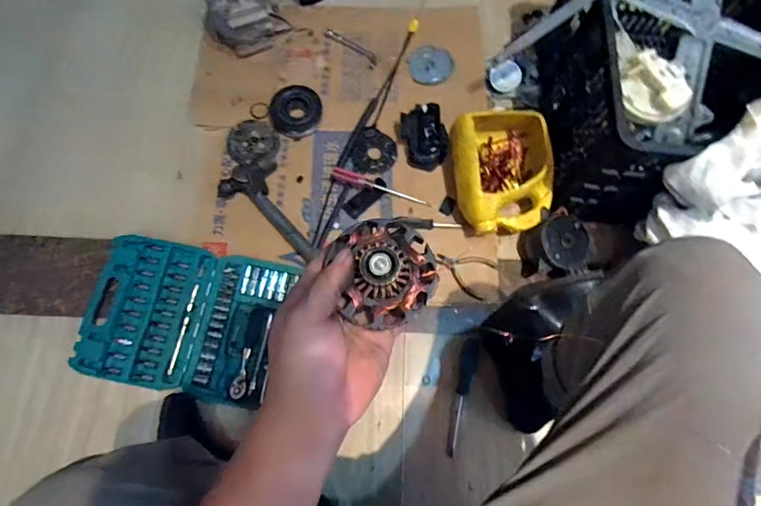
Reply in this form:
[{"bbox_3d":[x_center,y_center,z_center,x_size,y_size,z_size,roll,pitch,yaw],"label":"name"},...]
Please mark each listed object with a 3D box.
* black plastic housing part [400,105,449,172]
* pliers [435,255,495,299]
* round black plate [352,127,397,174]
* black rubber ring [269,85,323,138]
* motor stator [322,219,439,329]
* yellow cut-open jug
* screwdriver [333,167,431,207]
[{"bbox_3d":[0.087,-0.231,0.884,0.078,0.060,0.121,-12,74,-6],"label":"black plastic housing part"},{"bbox_3d":[0.156,0.035,0.838,0.108,0.020,0.076,23,73,5],"label":"pliers"},{"bbox_3d":[-0.010,-0.208,0.903,0.086,0.010,0.099,19,73,4],"label":"round black plate"},{"bbox_3d":[-0.177,-0.294,0.916,0.105,0.021,0.103,1,73,-2],"label":"black rubber ring"},{"bbox_3d":[0.005,0.010,0.311,0.069,0.035,0.076,-9,73,-5],"label":"motor stator"},{"bbox_3d":[0.232,-0.156,0.851,0.186,0.128,0.233,-9,73,-5],"label":"yellow cut-open jug"},{"bbox_3d":[0.003,-0.133,0.873,0.197,0.023,0.027,16,73,2],"label":"screwdriver"}]

